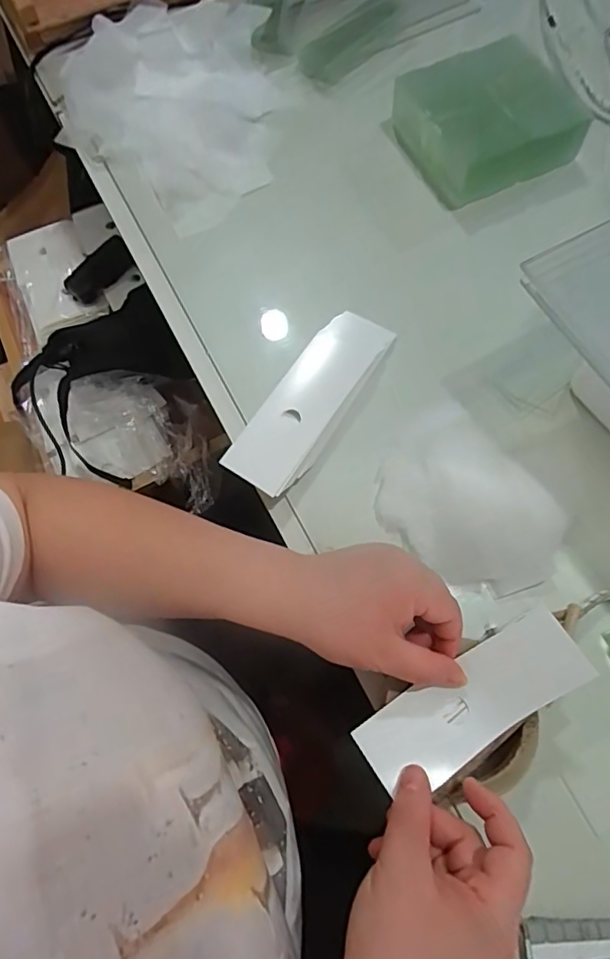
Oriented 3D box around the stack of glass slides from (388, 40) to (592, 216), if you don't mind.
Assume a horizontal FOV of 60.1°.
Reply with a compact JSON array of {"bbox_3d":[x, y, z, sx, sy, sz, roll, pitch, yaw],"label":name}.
[{"bbox_3d":[0.176,-0.357,0.522,0.148,0.049,0.136,-23,71,-5],"label":"stack of glass slides"}]

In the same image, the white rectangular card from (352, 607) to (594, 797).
[{"bbox_3d":[0.106,0.139,0.330,0.148,0.006,0.050,-28,71,-9],"label":"white rectangular card"}]

